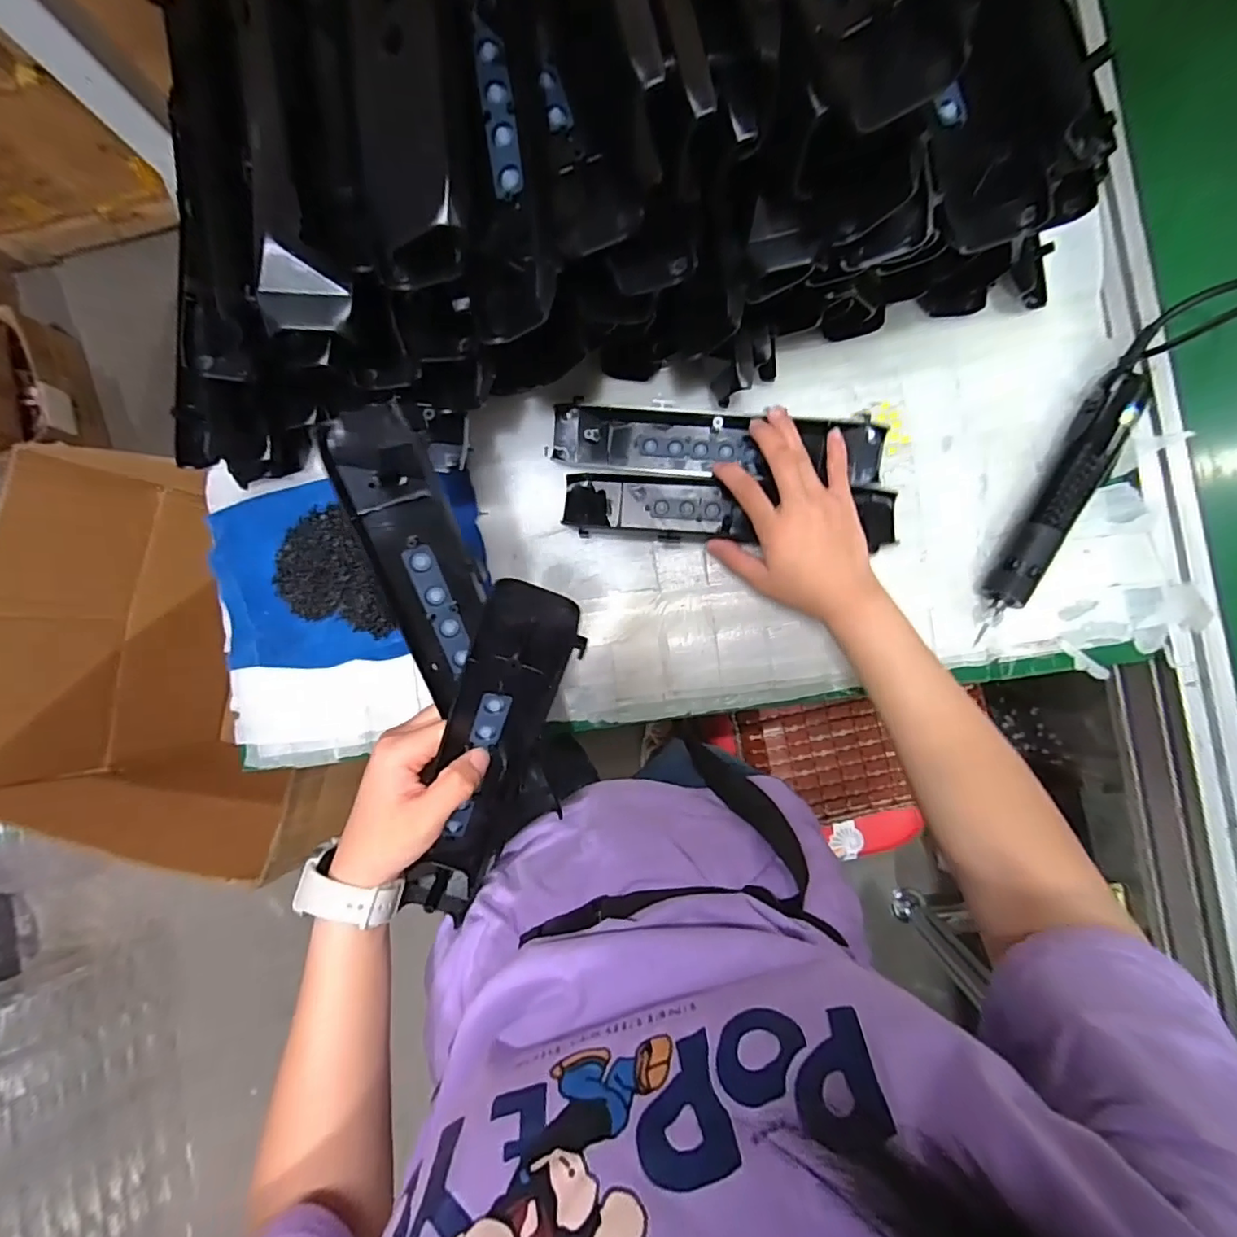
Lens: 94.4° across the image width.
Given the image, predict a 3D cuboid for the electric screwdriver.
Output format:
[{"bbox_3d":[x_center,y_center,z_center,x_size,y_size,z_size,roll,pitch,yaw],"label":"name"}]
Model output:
[{"bbox_3d":[0.349,-0.094,0.458,0.032,0.043,0.225,29,91,5],"label":"electric screwdriver"}]

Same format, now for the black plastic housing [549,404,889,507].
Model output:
[{"bbox_3d":[0.081,-0.148,0.482,0.277,0.035,0.051,5,89,6],"label":"black plastic housing"}]

